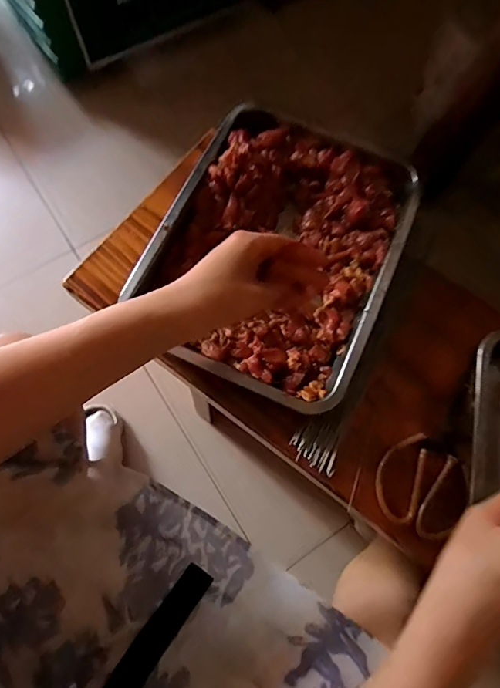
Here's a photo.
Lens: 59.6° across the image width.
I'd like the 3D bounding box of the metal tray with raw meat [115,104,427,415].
[{"bbox_3d":[0.037,-0.121,0.520,0.260,0.038,0.348,24,73,5],"label":"metal tray with raw meat"}]

